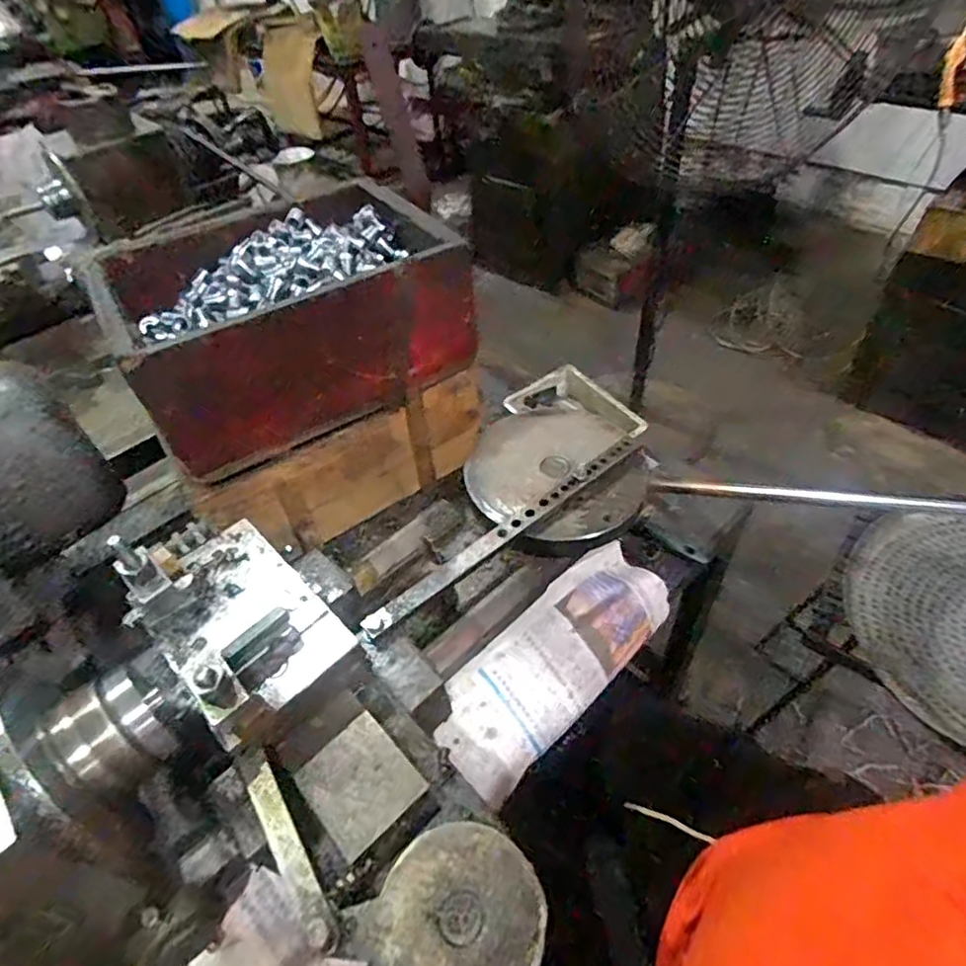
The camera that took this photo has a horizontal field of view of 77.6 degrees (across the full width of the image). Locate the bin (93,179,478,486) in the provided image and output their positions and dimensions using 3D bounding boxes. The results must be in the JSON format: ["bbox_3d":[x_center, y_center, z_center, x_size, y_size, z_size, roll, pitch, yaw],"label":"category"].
[{"bbox_3d":[-0.217,-0.191,0.689,0.340,0.151,0.239,-27,50,-18],"label":"bin"}]

